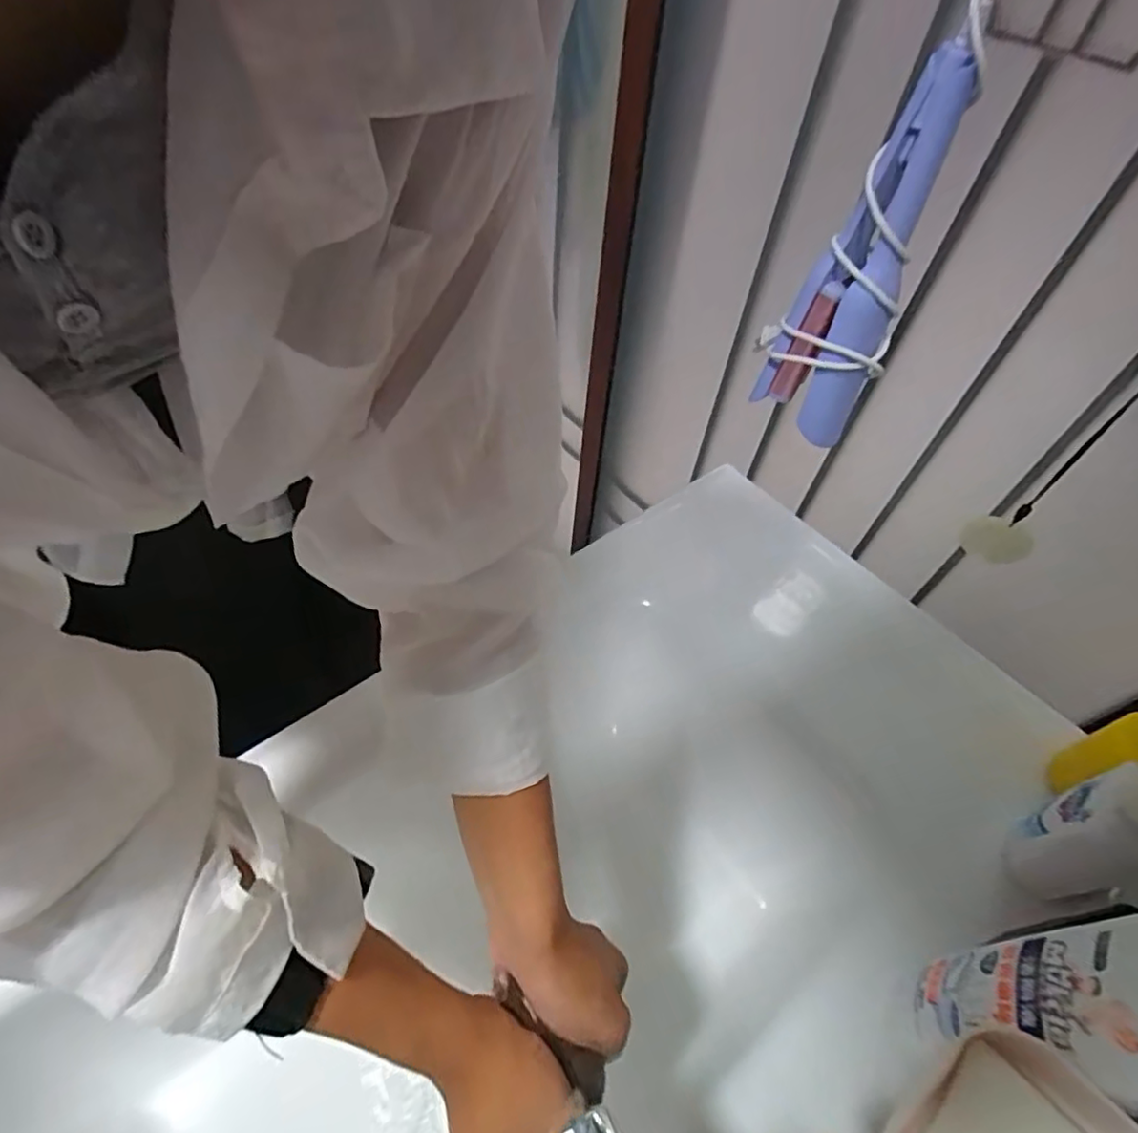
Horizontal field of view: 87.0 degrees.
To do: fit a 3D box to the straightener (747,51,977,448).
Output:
[{"bbox_3d":[0.223,-0.224,0.473,0.086,0.260,0.059,19,54,11],"label":"straightener"}]

